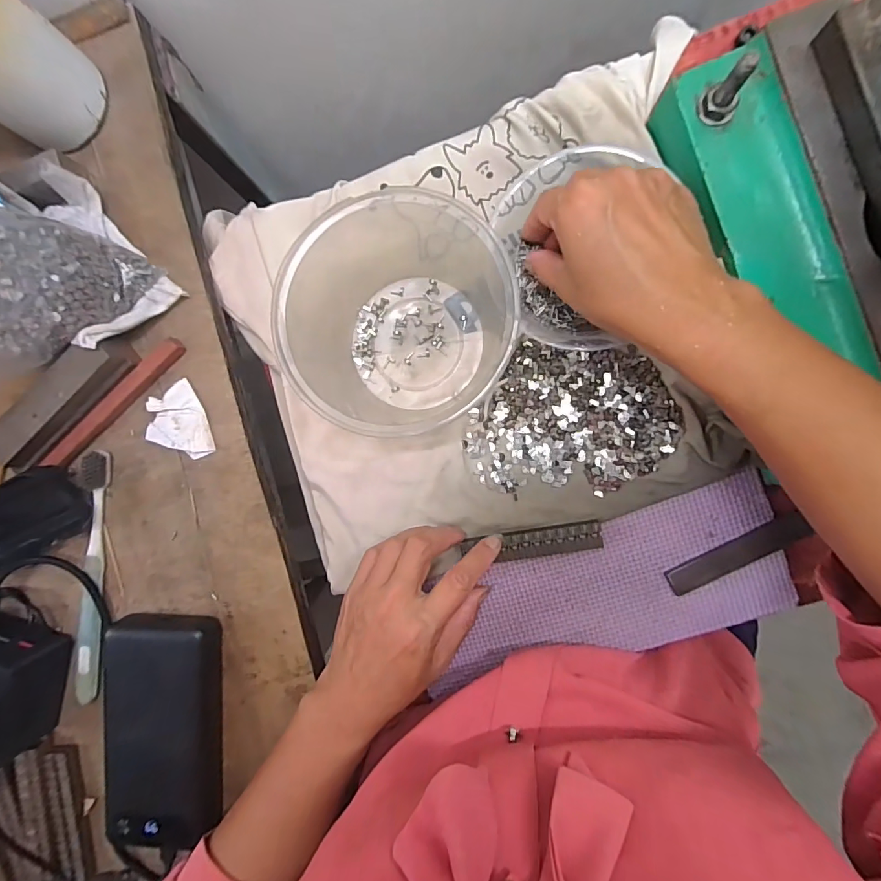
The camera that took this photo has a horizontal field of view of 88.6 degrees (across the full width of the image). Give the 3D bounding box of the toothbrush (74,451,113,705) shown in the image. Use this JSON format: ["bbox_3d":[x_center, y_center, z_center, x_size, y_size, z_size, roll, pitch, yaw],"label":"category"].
[{"bbox_3d":[-0.249,0.099,0.325,0.023,0.014,0.181,3,92,2],"label":"toothbrush"}]

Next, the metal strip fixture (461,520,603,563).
[{"bbox_3d":[0.064,0.072,0.319,0.096,0.008,0.020,-9,92,6],"label":"metal strip fixture"}]

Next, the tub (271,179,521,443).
[{"bbox_3d":[-0.020,-0.085,0.303,0.160,0.076,0.146,0,93,6],"label":"tub"}]

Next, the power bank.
[{"bbox_3d":[-0.194,0.203,0.314,0.074,0.028,0.154,-1,92,3],"label":"power bank"}]

